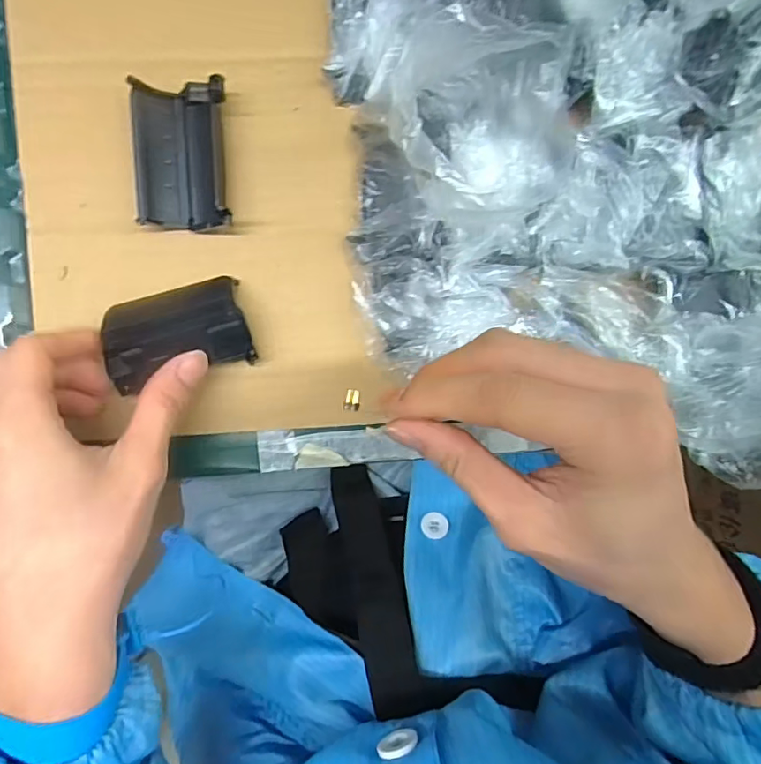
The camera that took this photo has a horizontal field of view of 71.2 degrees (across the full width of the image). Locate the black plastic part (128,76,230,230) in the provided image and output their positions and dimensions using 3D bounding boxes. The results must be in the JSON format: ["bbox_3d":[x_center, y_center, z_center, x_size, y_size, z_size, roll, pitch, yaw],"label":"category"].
[{"bbox_3d":[-0.102,-0.117,0.272,0.042,0.014,0.073,-1,92,-3],"label":"black plastic part"}]

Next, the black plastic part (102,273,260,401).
[{"bbox_3d":[-0.103,-0.025,0.267,0.069,0.015,0.045,-14,92,-3],"label":"black plastic part"}]

